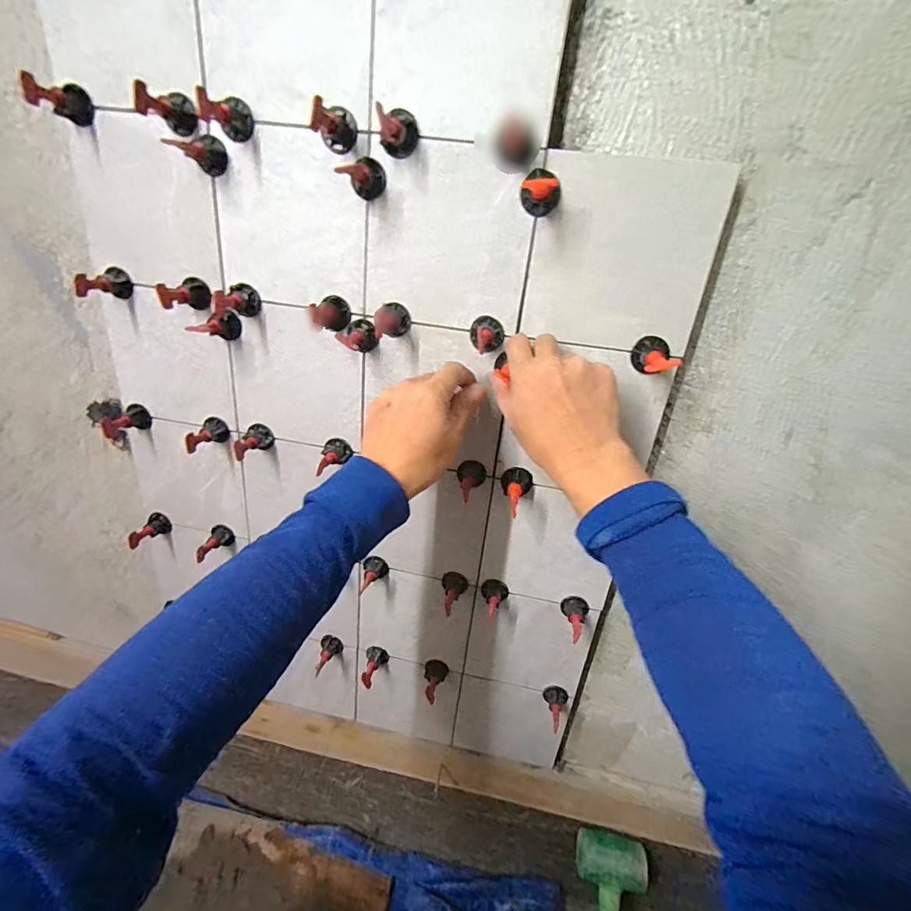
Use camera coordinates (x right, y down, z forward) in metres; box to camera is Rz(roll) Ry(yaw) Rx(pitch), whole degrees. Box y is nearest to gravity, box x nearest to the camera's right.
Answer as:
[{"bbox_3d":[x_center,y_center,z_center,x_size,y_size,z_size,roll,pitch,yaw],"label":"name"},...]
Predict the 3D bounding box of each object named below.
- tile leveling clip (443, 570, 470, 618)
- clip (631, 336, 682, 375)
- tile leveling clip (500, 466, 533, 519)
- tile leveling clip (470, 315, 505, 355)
[{"bbox_3d":[-0.001,0.164,0.519,0.031,0.028,0.049,8,24,1],"label":"tile leveling clip"},{"bbox_3d":[0.174,-0.085,0.386,0.032,0.032,0.040,12,25,9],"label":"clip"},{"bbox_3d":[0.062,0.040,0.463,0.032,0.045,0.029,10,24,6],"label":"tile leveling clip"},{"bbox_3d":[0.028,-0.109,0.403,0.032,0.030,0.038,9,24,3],"label":"tile leveling clip"}]

